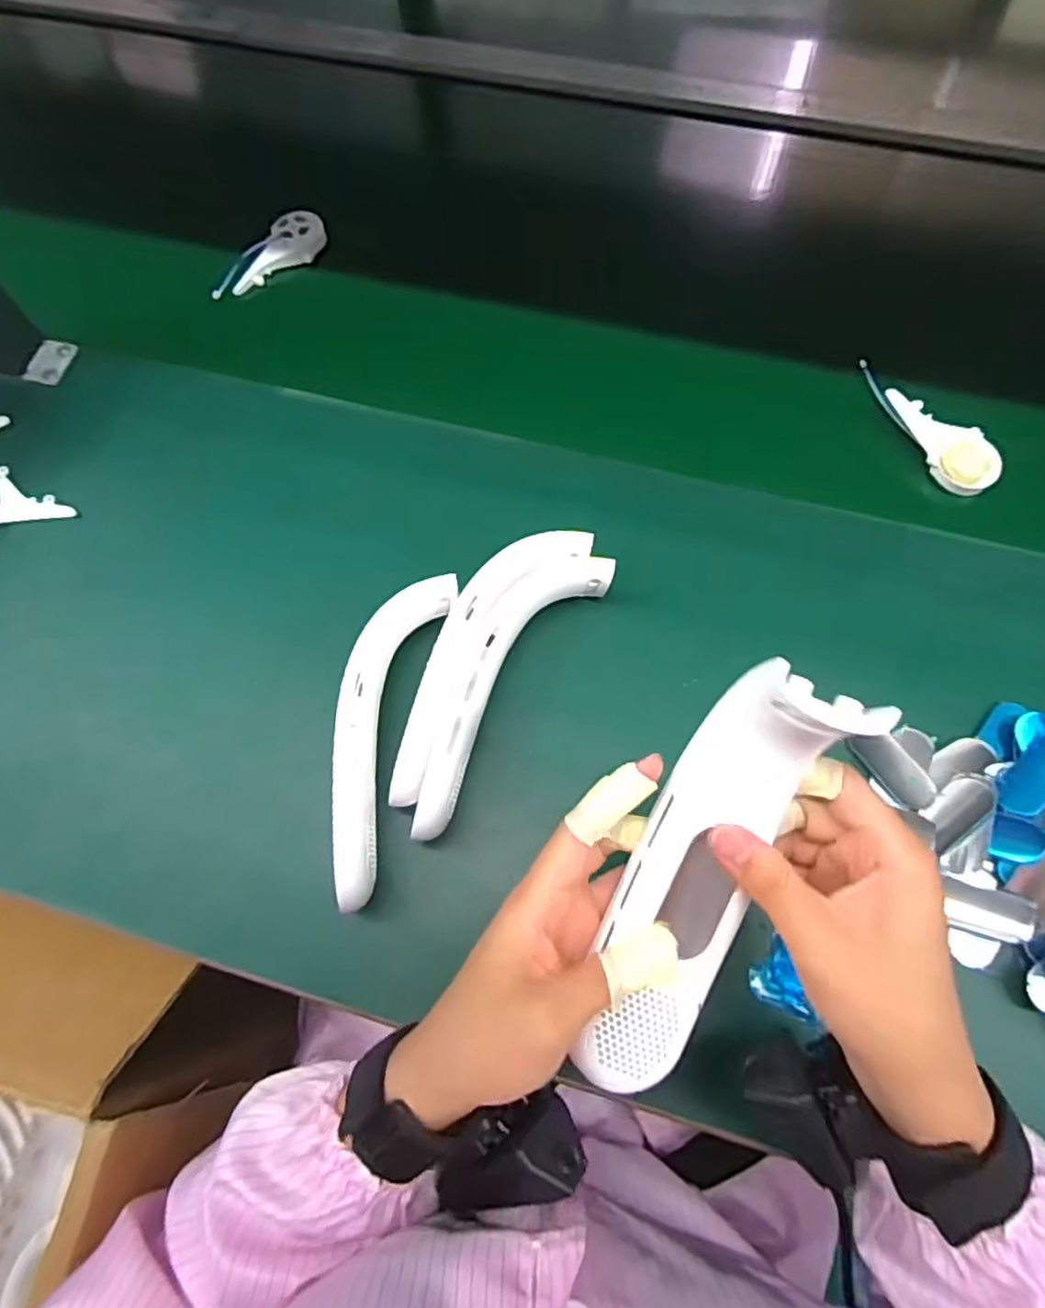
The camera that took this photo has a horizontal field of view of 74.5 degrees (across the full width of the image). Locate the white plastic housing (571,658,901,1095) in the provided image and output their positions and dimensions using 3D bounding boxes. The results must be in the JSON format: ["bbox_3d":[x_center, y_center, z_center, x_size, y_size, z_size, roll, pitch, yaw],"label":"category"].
[{"bbox_3d":[0.071,0.090,0.269,0.050,0.043,0.186,19,106,6],"label":"white plastic housing"}]

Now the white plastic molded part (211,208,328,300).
[{"bbox_3d":[-0.213,-0.331,0.582,0.043,0.022,0.118,26,73,12],"label":"white plastic molded part"}]

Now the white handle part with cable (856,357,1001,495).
[{"bbox_3d":[0.292,-0.167,0.502,0.036,0.024,0.124,-40,73,-11],"label":"white handle part with cable"}]

